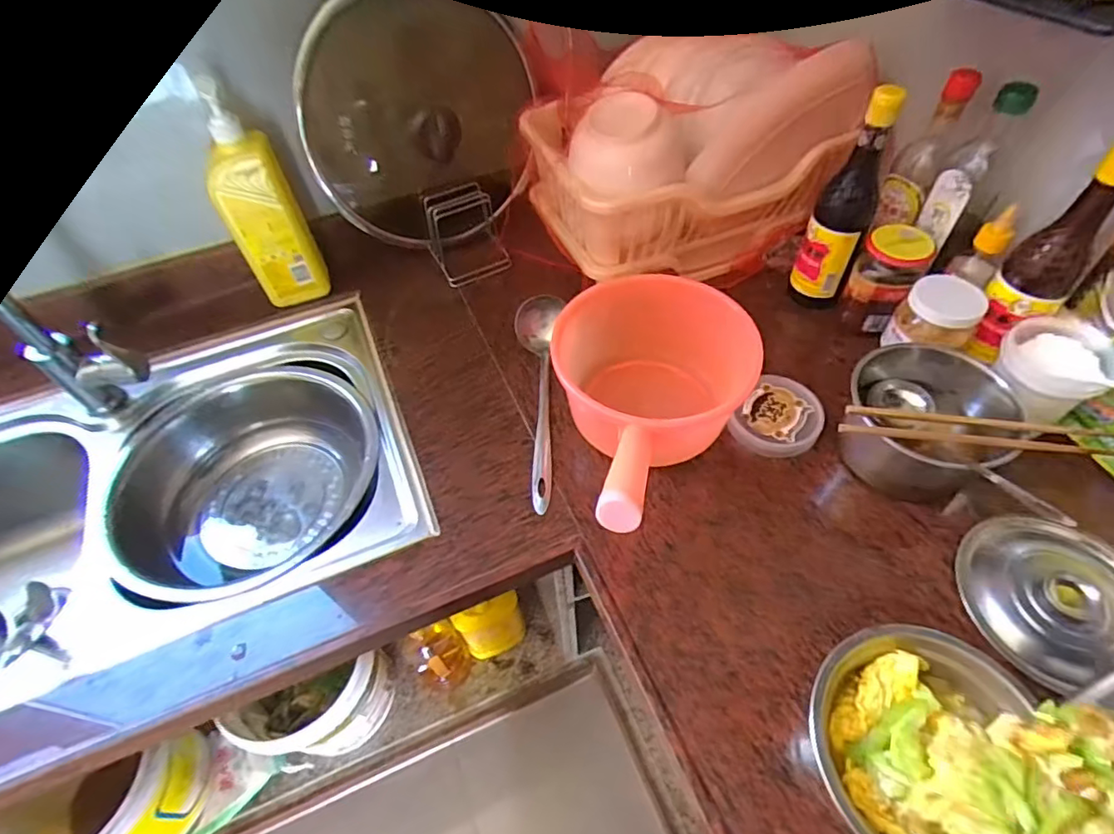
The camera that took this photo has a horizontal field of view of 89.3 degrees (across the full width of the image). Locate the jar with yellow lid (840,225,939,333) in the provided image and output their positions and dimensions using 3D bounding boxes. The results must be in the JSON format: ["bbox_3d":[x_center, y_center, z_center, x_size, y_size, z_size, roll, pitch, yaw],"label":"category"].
[{"bbox_3d":[0.399,-0.169,0.686,0.070,0.108,0.074,29,60,23],"label":"jar with yellow lid"}]

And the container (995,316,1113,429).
[{"bbox_3d":[0.519,-0.046,0.598,0.123,0.078,0.097,-25,55,-15],"label":"container"}]

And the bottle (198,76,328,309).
[{"bbox_3d":[-0.364,-0.249,0.702,0.085,0.285,0.067,-25,55,-15],"label":"bottle"}]

